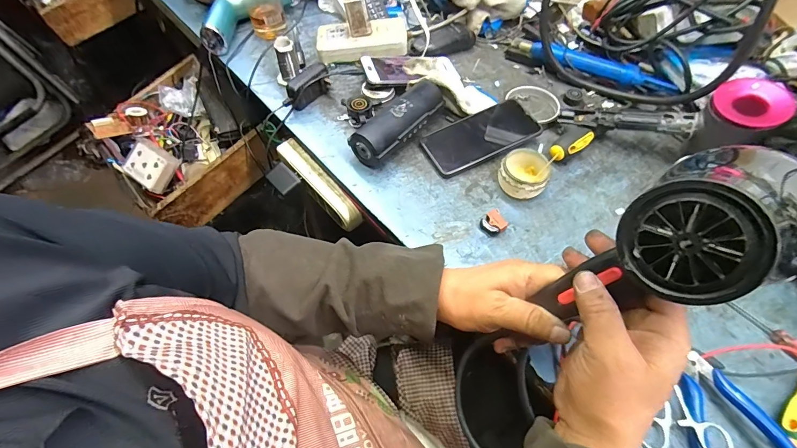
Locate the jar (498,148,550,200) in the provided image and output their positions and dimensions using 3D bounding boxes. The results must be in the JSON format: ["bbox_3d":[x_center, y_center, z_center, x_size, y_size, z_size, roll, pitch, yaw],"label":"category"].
[{"bbox_3d":[0.161,-0.067,0.495,0.059,0.039,0.072,12,58,7],"label":"jar"}]

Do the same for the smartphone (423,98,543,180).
[{"bbox_3d":[0.115,-0.124,0.535,0.156,0.013,0.078,-24,59,-8],"label":"smartphone"}]

